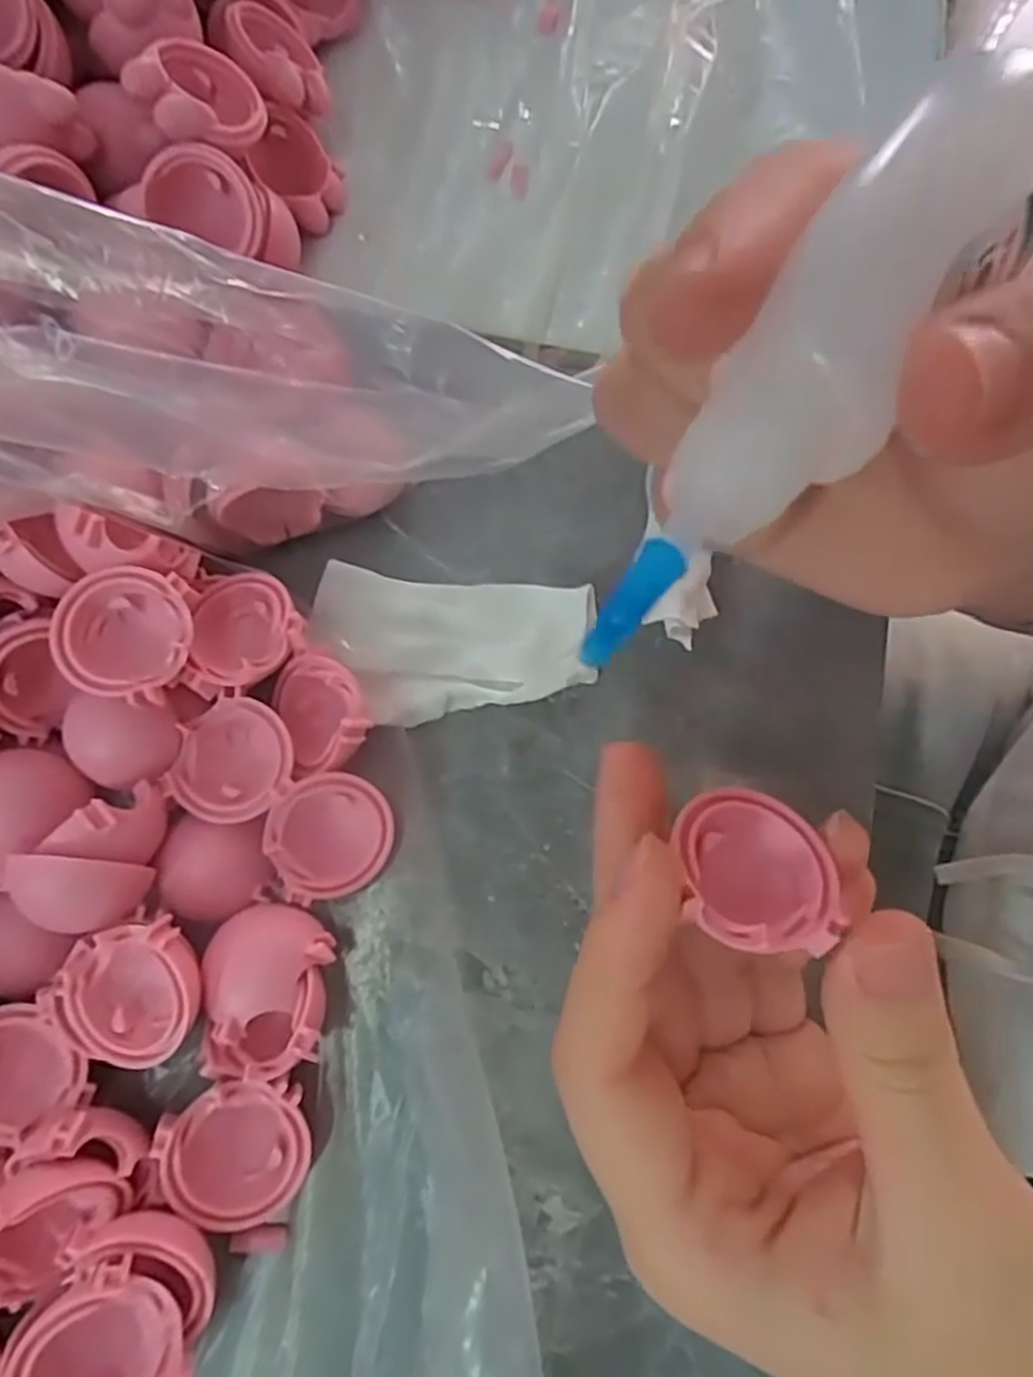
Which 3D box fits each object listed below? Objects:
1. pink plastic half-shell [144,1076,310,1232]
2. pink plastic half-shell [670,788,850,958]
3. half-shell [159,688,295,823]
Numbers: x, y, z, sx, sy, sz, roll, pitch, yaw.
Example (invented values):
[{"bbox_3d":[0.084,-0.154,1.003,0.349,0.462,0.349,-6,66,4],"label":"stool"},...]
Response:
[{"bbox_3d":[-0.060,0.101,0.168,0.030,0.014,0.028,1,74,-2],"label":"pink plastic half-shell"},{"bbox_3d":[0.041,0.032,0.140,0.027,0.012,0.027,6,54,-11],"label":"pink plastic half-shell"},{"bbox_3d":[-0.068,0.017,0.185,0.030,0.010,0.029,1,74,-2],"label":"half-shell"}]

